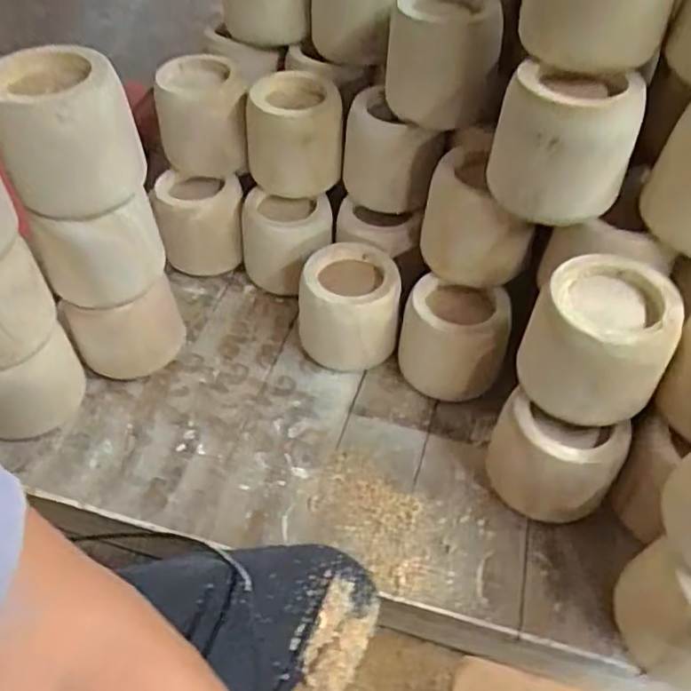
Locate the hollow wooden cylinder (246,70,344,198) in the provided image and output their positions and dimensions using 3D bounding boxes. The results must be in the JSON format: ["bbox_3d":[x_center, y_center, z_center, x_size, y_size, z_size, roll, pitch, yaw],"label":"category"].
[{"bbox_3d":[-0.078,-0.320,0.948,0.144,0.125,0.140,-2,49,-2],"label":"hollow wooden cylinder"}]

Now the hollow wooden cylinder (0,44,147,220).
[{"bbox_3d":[-0.302,-0.231,0.670,0.135,0.126,0.134,-22,53,-18],"label":"hollow wooden cylinder"}]

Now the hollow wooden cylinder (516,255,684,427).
[{"bbox_3d":[0.252,-0.004,0.635,0.123,0.127,0.125,0,49,0],"label":"hollow wooden cylinder"}]

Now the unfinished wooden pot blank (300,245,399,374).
[{"bbox_3d":[0.005,-0.058,0.879,0.134,0.135,0.125,2,49,2],"label":"unfinished wooden pot blank"}]

